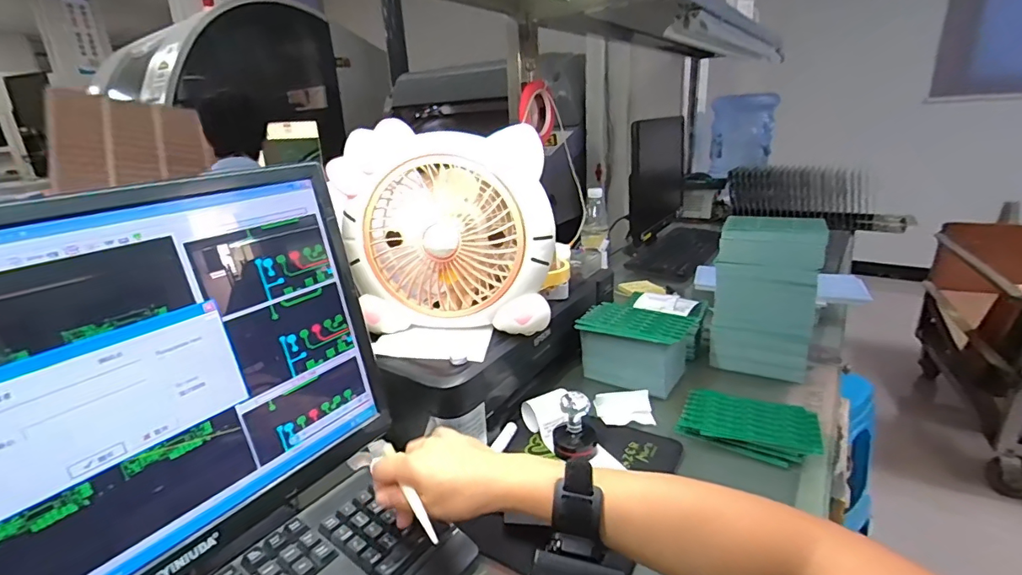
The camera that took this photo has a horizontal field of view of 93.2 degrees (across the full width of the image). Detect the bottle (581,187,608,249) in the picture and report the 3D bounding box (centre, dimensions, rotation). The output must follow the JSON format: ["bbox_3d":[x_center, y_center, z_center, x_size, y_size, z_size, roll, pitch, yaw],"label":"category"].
[{"bbox_3d":[0.194,-0.160,1.125,0.063,0.131,0.063,0,20,9],"label":"bottle"}]

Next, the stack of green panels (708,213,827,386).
[{"bbox_3d":[0.381,0.014,0.723,0.134,0.223,0.072,10,24,33],"label":"stack of green panels"}]

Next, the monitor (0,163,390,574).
[{"bbox_3d":[-0.290,0.098,0.355,0.084,0.317,0.429,12,24,36],"label":"monitor"}]

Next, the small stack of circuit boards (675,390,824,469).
[{"bbox_3d":[0.296,0.172,0.606,0.154,0.022,0.105,7,22,25],"label":"small stack of circuit boards"}]

